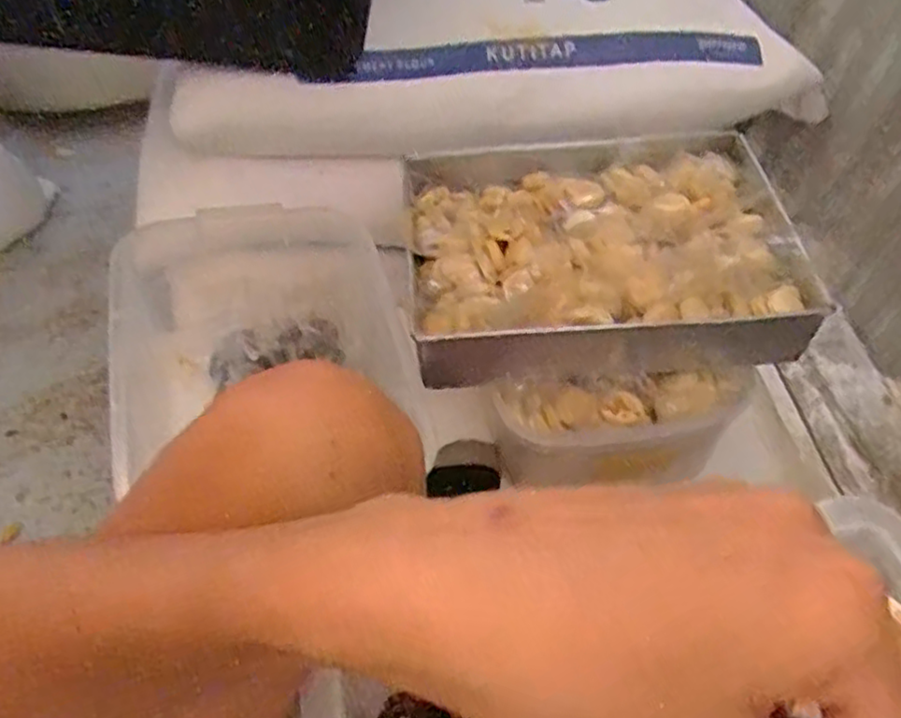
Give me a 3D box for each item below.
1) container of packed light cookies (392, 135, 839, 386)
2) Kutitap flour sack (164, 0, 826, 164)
[{"bbox_3d":[0.126,-0.107,0.599,0.325,0.063,0.258,-5,57,-4],"label":"container of packed light cookies"},{"bbox_3d":[0.037,-0.399,0.792,0.689,0.127,0.374,-9,57,-6],"label":"Kutitap flour sack"}]

